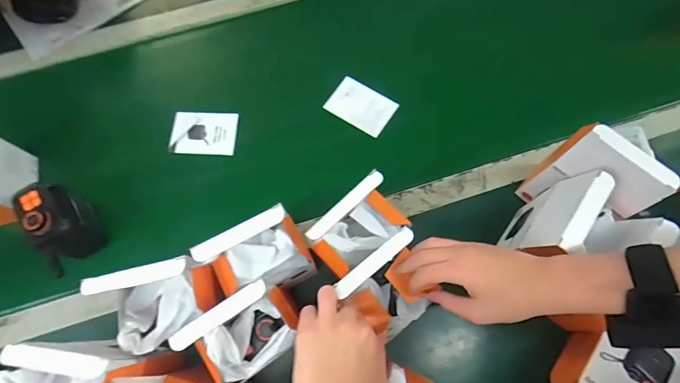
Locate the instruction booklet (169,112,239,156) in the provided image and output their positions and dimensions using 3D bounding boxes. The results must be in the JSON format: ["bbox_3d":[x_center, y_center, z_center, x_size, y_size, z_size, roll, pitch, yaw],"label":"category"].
[{"bbox_3d":[-0.214,-0.092,0.604,0.099,0.004,0.071,3,73,-2],"label":"instruction booklet"}]

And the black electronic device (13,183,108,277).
[{"bbox_3d":[-0.350,0.048,0.503,0.055,0.088,0.126,-42,74,-13],"label":"black electronic device"}]

